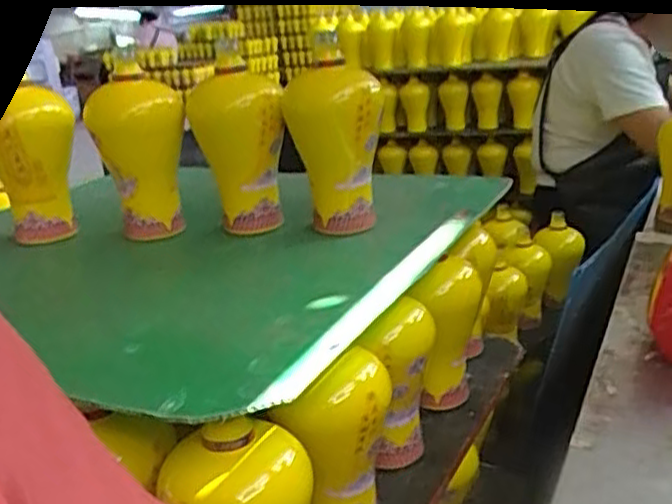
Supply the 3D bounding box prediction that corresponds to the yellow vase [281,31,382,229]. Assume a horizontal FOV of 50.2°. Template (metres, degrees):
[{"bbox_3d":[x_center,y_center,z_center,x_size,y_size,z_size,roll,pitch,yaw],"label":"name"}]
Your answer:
[{"bbox_3d":[-0.002,-0.105,0.691,0.082,0.185,0.099,-5,19,-5],"label":"yellow vase"}]

